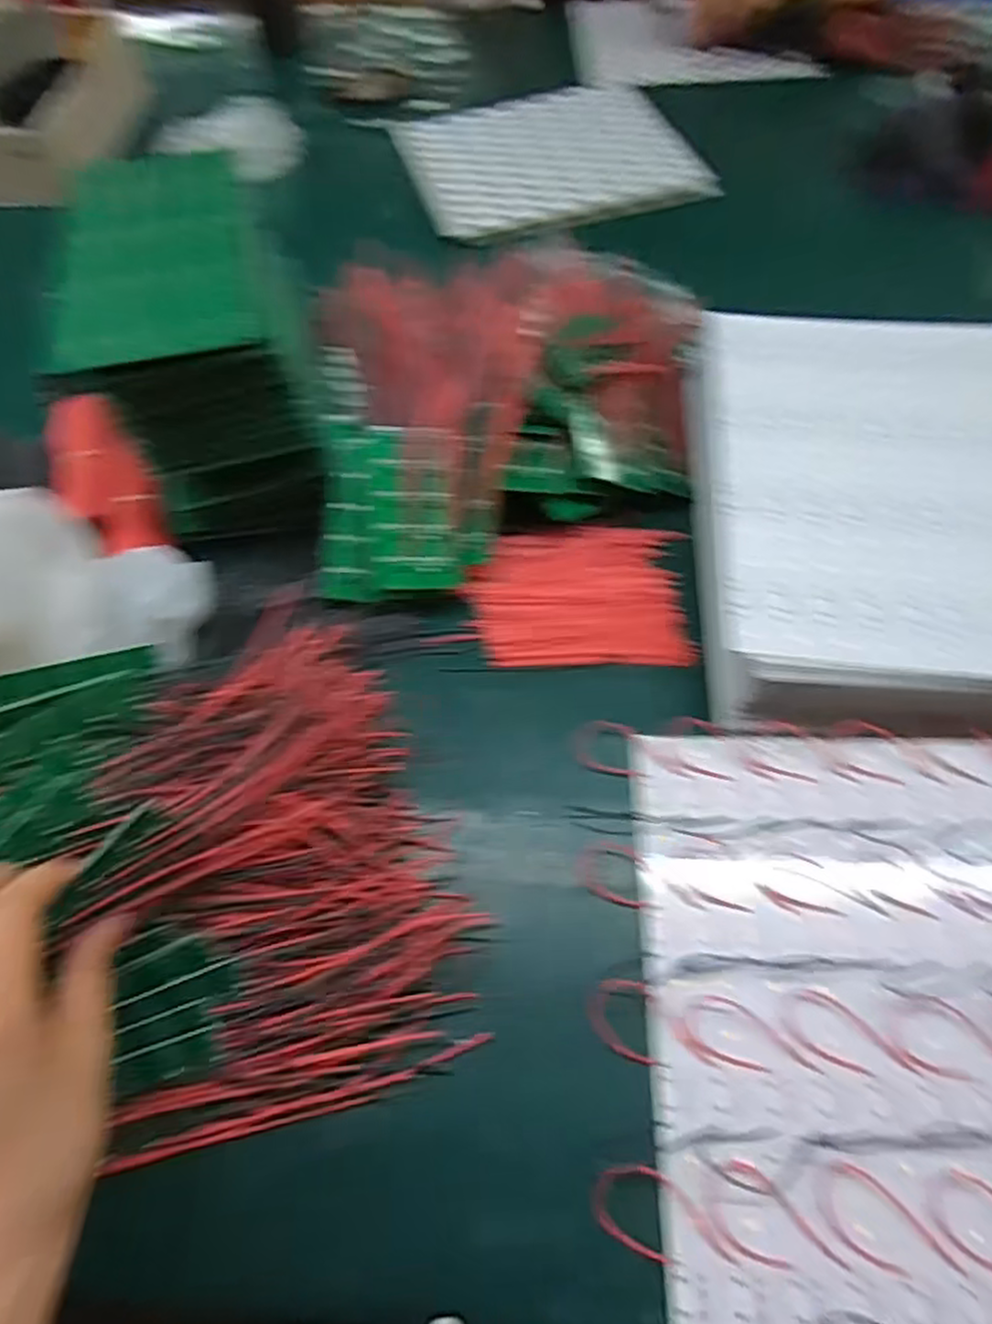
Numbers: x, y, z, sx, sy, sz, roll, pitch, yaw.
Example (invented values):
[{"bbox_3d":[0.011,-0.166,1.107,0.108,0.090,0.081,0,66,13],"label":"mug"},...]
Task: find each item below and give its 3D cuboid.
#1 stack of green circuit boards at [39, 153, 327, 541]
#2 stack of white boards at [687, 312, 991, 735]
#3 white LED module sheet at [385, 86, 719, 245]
[{"bbox_3d":[-0.174,-0.186,0.450,0.106,0.147,0.156,-11,61,-3],"label":"stack of green circuit boards"},{"bbox_3d":[0.274,-0.101,0.450,0.290,0.057,0.309,3,62,4],"label":"stack of white boards"},{"bbox_3d":[0.048,-0.487,0.694,0.259,0.016,0.216,-20,60,-4],"label":"white LED module sheet"}]

